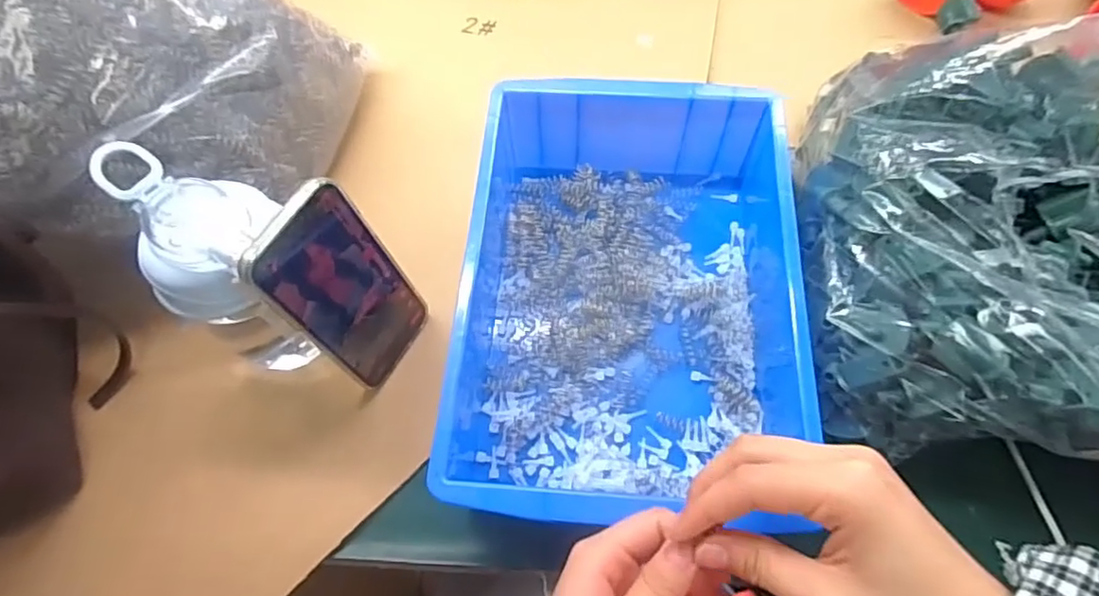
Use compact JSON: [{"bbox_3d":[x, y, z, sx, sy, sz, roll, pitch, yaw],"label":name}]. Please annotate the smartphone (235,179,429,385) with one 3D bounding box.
[{"bbox_3d":[-0.123,-0.002,0.378,0.006,0.145,0.071,18,63,26],"label":"smartphone"}]

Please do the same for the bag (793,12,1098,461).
[{"bbox_3d":[0.284,-0.045,0.384,0.227,0.117,0.282,7,63,6],"label":"bag"}]

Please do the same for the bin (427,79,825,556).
[{"bbox_3d":[0.049,-0.004,0.401,0.204,0.080,0.287,3,62,4],"label":"bin"}]

